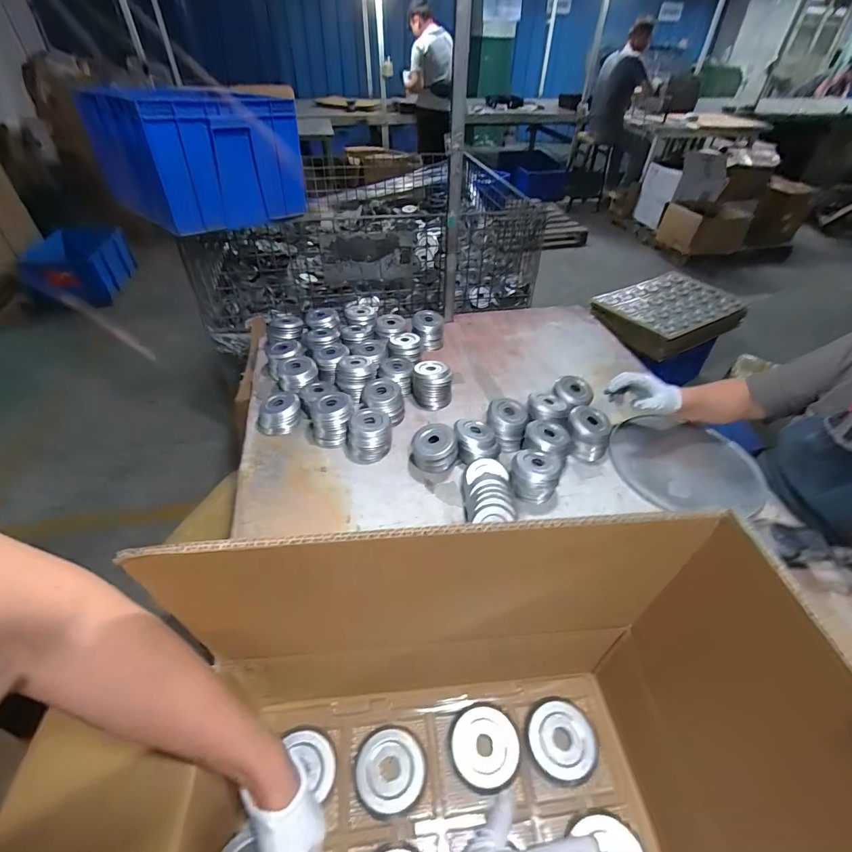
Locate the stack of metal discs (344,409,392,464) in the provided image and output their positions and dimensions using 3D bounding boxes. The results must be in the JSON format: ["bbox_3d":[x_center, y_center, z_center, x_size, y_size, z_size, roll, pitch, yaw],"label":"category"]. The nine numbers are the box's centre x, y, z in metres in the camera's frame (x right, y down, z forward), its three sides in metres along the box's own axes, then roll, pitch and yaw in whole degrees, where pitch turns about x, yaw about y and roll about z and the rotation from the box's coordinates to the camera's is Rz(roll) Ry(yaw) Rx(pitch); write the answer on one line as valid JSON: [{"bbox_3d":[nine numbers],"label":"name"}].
[{"bbox_3d":[-0.120,0.017,0.867,0.094,0.074,0.099,-6,45,-9],"label":"stack of metal discs"}]

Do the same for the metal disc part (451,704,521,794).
[{"bbox_3d":[0.069,0.366,0.480,0.075,0.013,0.079,1,44,-1],"label":"metal disc part"}]

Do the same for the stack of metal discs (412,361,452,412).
[{"bbox_3d":[0.012,-0.100,0.983,0.085,0.091,0.080,-3,44,-5],"label":"stack of metal discs"}]

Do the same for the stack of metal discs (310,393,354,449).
[{"bbox_3d":[-0.198,-0.015,0.893,0.089,0.080,0.093,-6,45,-9],"label":"stack of metal discs"}]

